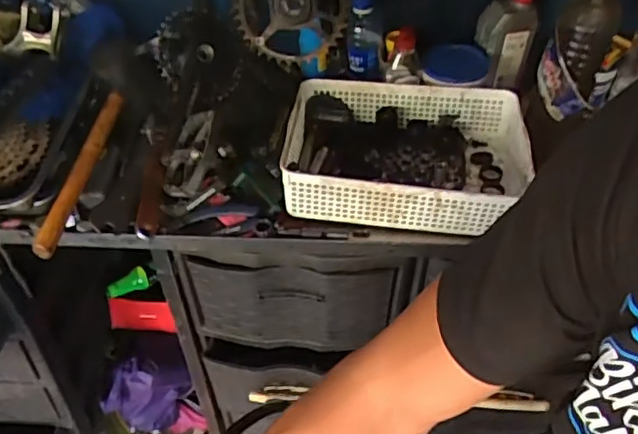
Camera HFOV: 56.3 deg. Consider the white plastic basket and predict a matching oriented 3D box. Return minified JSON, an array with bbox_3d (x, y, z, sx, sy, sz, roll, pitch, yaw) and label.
[{"bbox_3d":[0.121,-0.093,0.865,0.329,0.081,0.251,5,46,5],"label":"white plastic basket"}]

